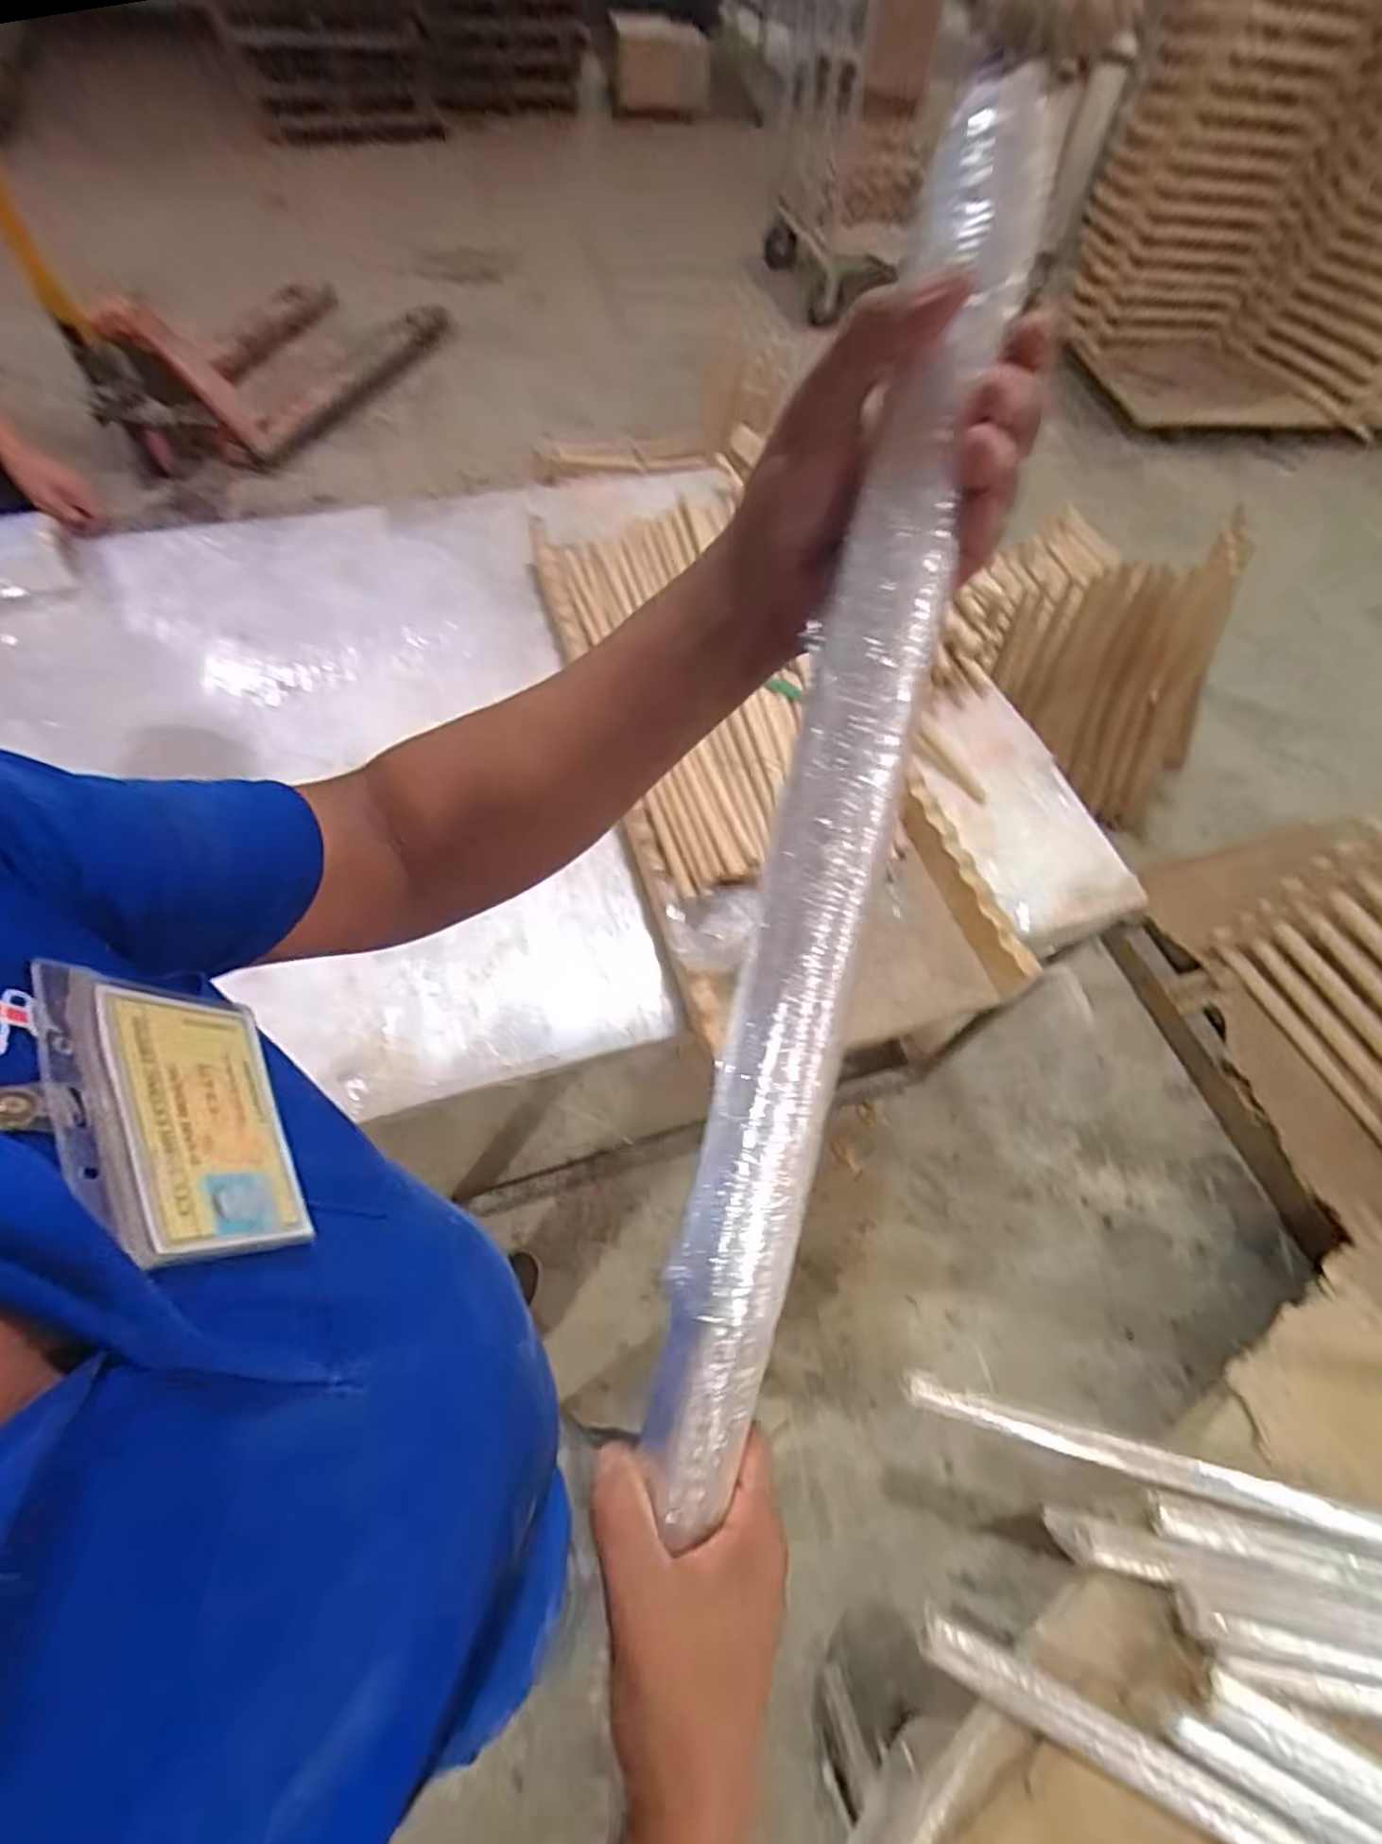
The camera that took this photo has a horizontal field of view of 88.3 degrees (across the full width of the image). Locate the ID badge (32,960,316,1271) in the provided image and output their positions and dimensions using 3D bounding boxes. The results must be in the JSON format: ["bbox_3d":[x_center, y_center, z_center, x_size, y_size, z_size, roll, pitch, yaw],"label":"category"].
[{"bbox_3d":[-0.166,0.063,0.234,0.004,0.084,0.096,-32,69,4],"label":"ID badge"}]

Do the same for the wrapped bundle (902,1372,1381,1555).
[{"bbox_3d":[0.813,0.792,0.960,1.048,0.046,0.042,15,59,5],"label":"wrapped bundle"}]

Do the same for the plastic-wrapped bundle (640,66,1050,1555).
[{"bbox_3d":[0.051,-0.007,0.285,0.046,0.030,0.548,13,97,3],"label":"plastic-wrapped bundle"}]

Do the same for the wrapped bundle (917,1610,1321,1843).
[{"bbox_3d":[0.711,1.058,0.785,0.924,0.062,0.052,24,60,10],"label":"wrapped bundle"}]

